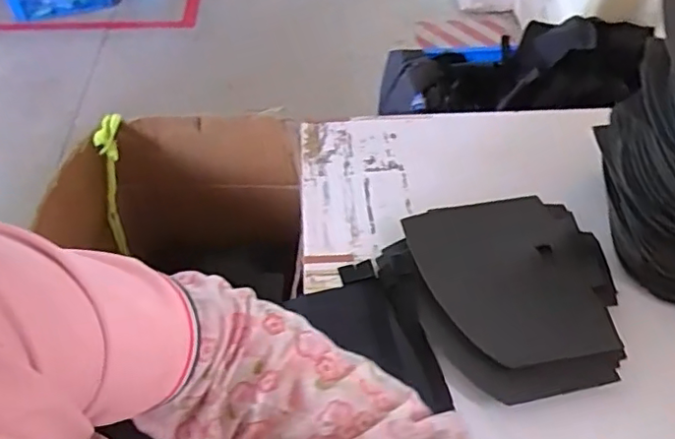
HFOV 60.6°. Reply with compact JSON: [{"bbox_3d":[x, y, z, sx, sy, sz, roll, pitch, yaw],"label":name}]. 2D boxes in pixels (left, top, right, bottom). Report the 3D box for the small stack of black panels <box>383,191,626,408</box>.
[{"bbox_3d":[0.199,0.086,0.673,0.249,0.042,0.249,-9,51,-8],"label":"small stack of black panels"}]

